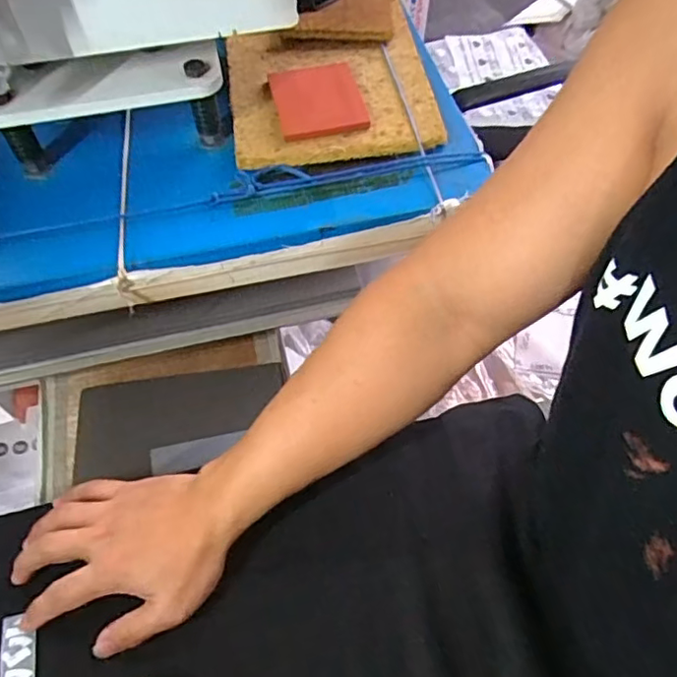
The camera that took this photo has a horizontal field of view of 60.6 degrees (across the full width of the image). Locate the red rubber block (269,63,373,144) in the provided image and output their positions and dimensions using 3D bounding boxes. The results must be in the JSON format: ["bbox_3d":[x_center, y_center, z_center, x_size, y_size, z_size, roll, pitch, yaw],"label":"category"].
[{"bbox_3d":[-0.019,-0.219,0.529,0.079,0.010,0.102,-11,58,-5],"label":"red rubber block"}]

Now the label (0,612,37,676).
[{"bbox_3d":[-0.230,0.234,0.415,0.027,0.004,0.068,-14,59,-2],"label":"label"}]

